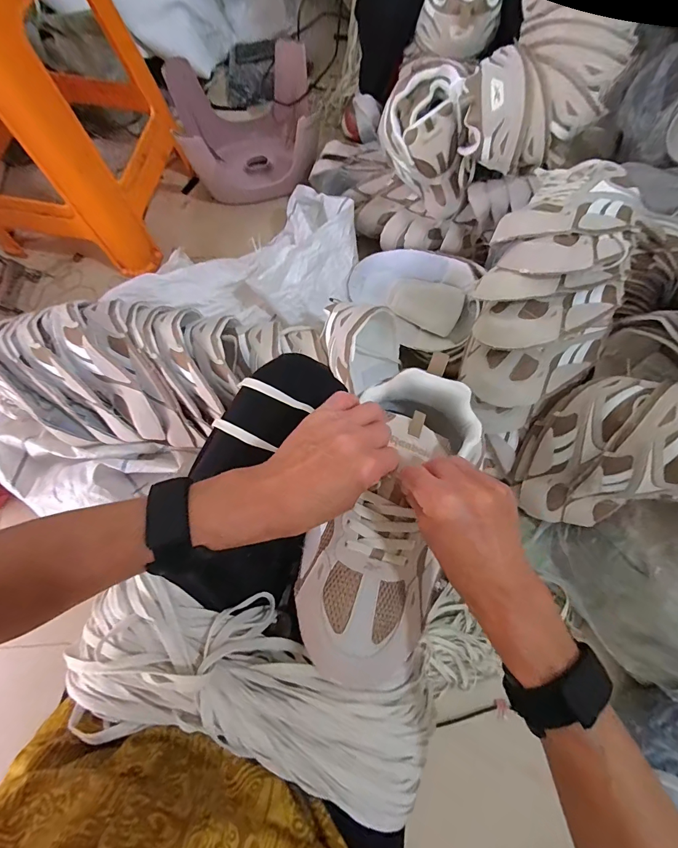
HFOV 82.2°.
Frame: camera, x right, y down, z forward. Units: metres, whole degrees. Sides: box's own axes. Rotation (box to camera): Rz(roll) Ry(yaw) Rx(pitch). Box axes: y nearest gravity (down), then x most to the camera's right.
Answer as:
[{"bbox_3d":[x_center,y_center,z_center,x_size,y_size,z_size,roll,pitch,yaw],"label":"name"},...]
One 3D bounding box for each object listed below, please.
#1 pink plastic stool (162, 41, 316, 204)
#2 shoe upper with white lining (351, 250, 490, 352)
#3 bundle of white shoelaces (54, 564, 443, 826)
[{"bbox_3d":[-0.204,-0.663,0.887,0.286,0.189,0.229,-9,74,-2],"label":"pink plastic stool"},{"bbox_3d":[0.142,-0.246,0.736,0.244,0.088,0.148,33,76,10],"label":"shoe upper with white lining"},{"bbox_3d":[-0.068,0.209,0.306,0.285,0.055,0.116,14,74,5],"label":"bundle of white shoelaces"}]

